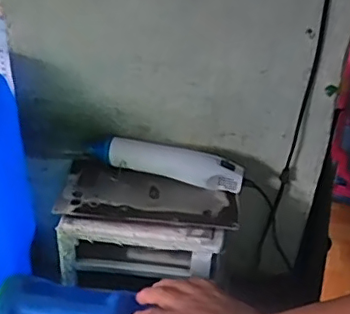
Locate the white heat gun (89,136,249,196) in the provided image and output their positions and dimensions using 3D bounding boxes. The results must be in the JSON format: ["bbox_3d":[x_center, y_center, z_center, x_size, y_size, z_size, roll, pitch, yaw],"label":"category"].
[{"bbox_3d":[-0.010,0.004,0.788,0.218,0.050,0.038,10,41,10],"label":"white heat gun"}]

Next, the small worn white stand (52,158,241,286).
[{"bbox_3d":[-0.038,0.094,0.779,0.240,0.087,0.121,4,40,3],"label":"small worn white stand"}]

